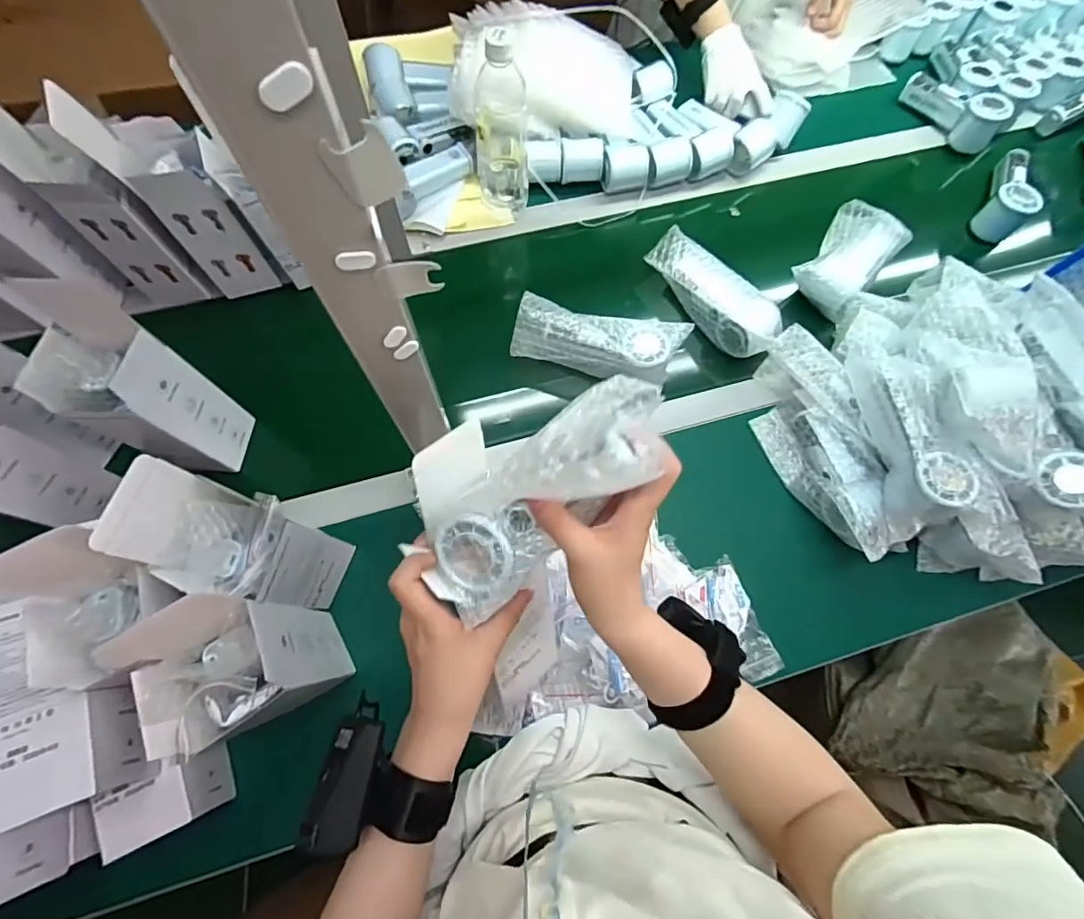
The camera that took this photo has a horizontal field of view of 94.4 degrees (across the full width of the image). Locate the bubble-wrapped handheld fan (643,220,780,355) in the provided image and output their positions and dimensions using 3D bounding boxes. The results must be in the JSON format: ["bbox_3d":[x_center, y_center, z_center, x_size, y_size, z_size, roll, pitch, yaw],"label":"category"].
[{"bbox_3d":[0.222,-0.217,0.656,0.058,0.048,0.200,-37,77,-14],"label":"bubble-wrapped handheld fan"}]

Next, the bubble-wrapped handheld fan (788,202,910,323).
[{"bbox_3d":[0.422,-0.281,0.687,0.094,0.052,0.188,39,74,10],"label":"bubble-wrapped handheld fan"}]

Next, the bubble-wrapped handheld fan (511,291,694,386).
[{"bbox_3d":[0.068,-0.143,0.609,0.197,0.057,0.062,10,71,1],"label":"bubble-wrapped handheld fan"}]

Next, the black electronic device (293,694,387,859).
[{"bbox_3d":[-0.120,0.193,0.309,0.030,0.025,0.079,11,71,1],"label":"black electronic device"}]

